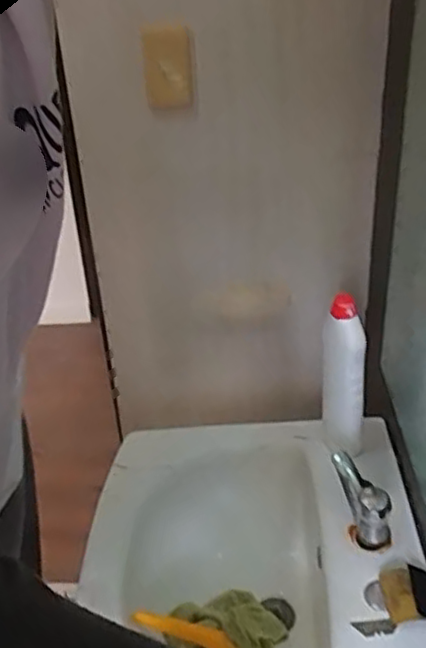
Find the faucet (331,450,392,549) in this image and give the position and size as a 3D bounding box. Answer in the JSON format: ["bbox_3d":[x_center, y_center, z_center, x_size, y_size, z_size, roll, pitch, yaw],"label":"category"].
[{"bbox_3d":[0.200,0.230,0.868,0.046,0.068,0.121,-8,30,-8],"label":"faucet"}]

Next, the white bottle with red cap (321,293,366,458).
[{"bbox_3d":[0.185,0.077,0.922,0.059,0.252,0.048,3,31,11],"label":"white bottle with red cap"}]

